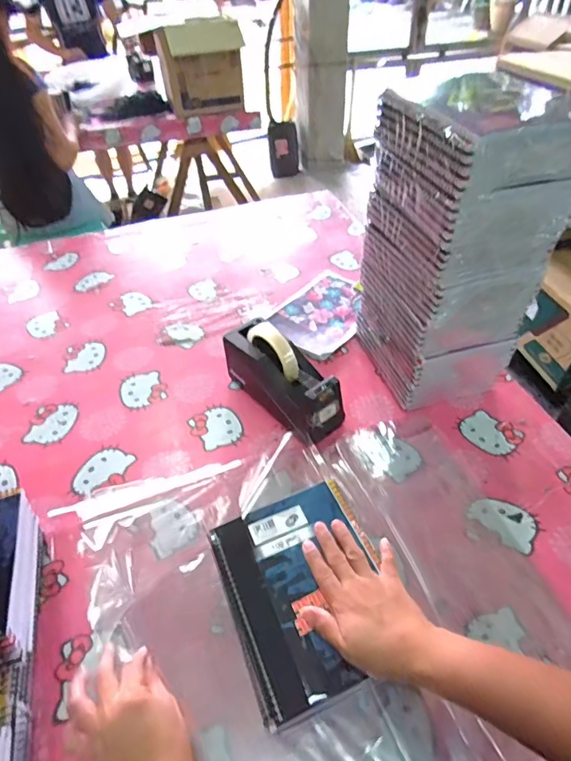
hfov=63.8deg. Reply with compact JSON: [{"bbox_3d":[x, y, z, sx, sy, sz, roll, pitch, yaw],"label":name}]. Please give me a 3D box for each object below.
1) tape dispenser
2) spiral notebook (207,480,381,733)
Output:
[{"bbox_3d":[-0.003,-0.012,0.686,0.081,0.125,0.203,-33,52,-26],"label":"tape dispenser"},{"bbox_3d":[0.023,0.209,0.473,0.160,0.014,0.195,-18,47,-14],"label":"spiral notebook"}]

